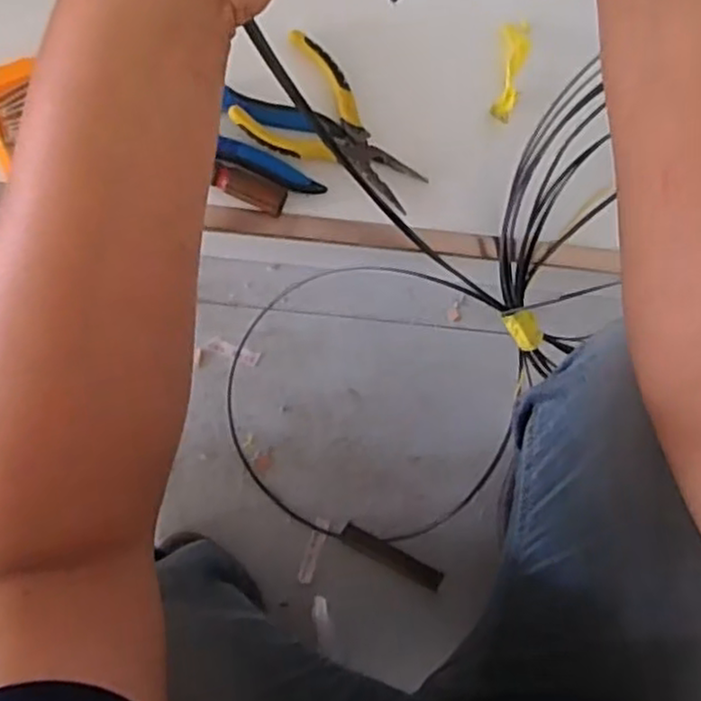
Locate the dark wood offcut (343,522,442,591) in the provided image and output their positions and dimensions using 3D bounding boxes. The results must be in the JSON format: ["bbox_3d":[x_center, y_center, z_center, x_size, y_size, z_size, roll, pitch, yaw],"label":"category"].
[{"bbox_3d":[0.046,0.225,0.766,0.117,0.020,0.024,28,88,-7],"label":"dark wood offcut"}]

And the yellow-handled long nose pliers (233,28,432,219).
[{"bbox_3d":[-0.008,-0.170,0.556,0.149,0.014,0.087,36,87,-7],"label":"yellow-handled long nose pliers"}]

